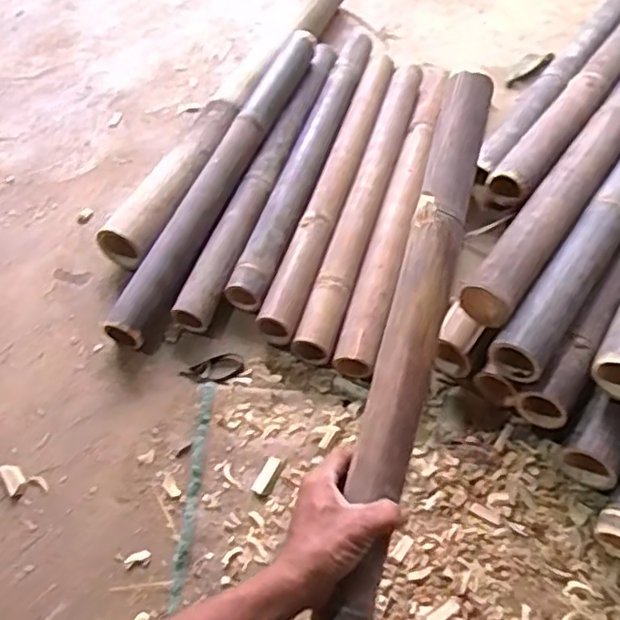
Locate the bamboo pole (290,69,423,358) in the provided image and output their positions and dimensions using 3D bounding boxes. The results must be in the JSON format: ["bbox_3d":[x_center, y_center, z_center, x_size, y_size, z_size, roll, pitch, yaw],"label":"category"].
[{"bbox_3d":[0.095,-0.187,1.016,0.054,0.052,0.637,15,56,8],"label":"bamboo pole"}]

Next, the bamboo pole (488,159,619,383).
[{"bbox_3d":[0.684,-0.414,1.106,0.071,0.056,1.518,32,60,18],"label":"bamboo pole"}]

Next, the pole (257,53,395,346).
[{"bbox_3d":[0.047,-0.217,1.043,0.056,0.050,0.658,16,56,8],"label":"pole"}]

